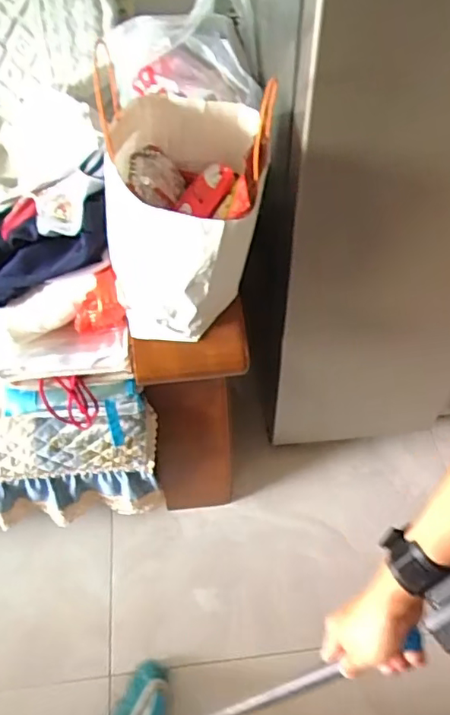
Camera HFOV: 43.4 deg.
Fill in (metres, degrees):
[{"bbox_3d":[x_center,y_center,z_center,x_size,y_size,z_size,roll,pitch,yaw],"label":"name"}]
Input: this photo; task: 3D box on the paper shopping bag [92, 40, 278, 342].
[{"bbox_3d":[-0.051,-0.194,0.828,0.225,0.273,0.246,-1,52,0],"label":"paper shopping bag"}]

